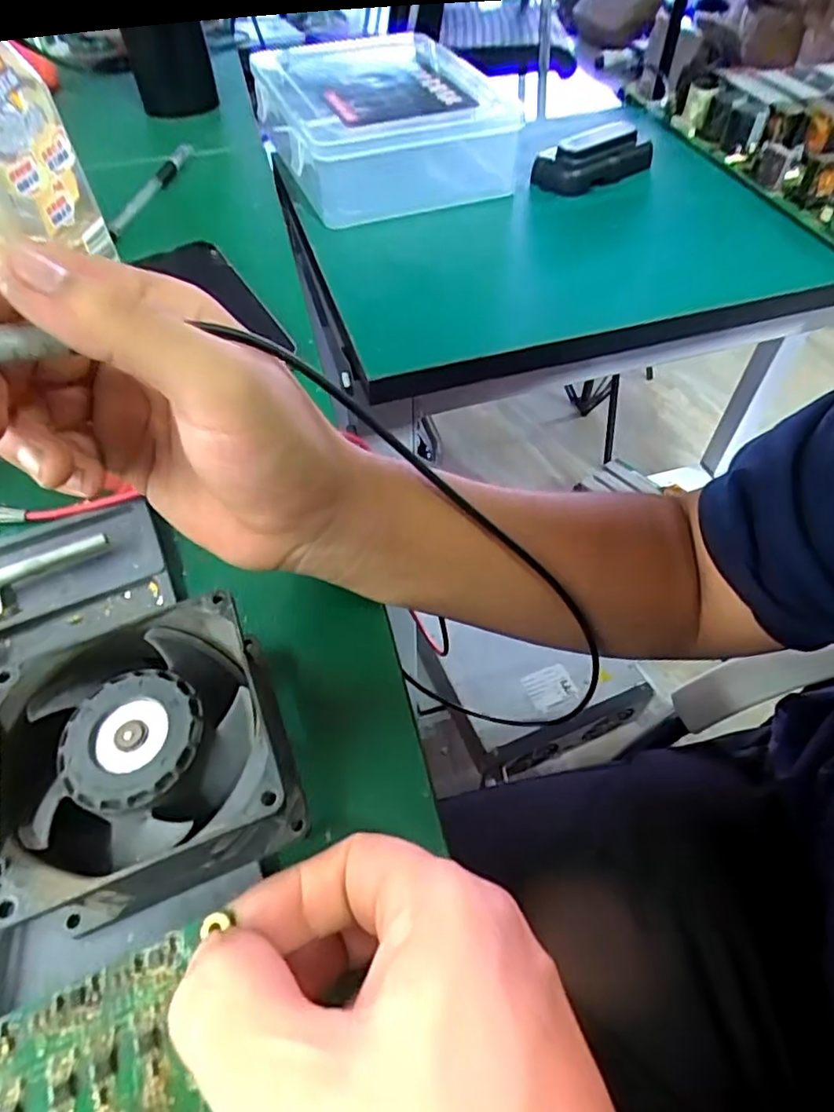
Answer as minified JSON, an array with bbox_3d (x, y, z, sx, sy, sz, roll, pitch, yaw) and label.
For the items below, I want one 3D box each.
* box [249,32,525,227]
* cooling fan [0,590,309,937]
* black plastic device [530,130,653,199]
[{"bbox_3d":[-0.036,-0.378,0.531,0.182,0.062,0.229,-19,55,-14],"label":"box"},{"bbox_3d":[-0.084,0.069,0.199,0.080,0.043,0.095,-18,55,-13],"label":"cooling fan"},{"bbox_3d":[0.150,-0.322,0.509,0.103,0.026,0.037,-17,55,-13],"label":"black plastic device"}]

